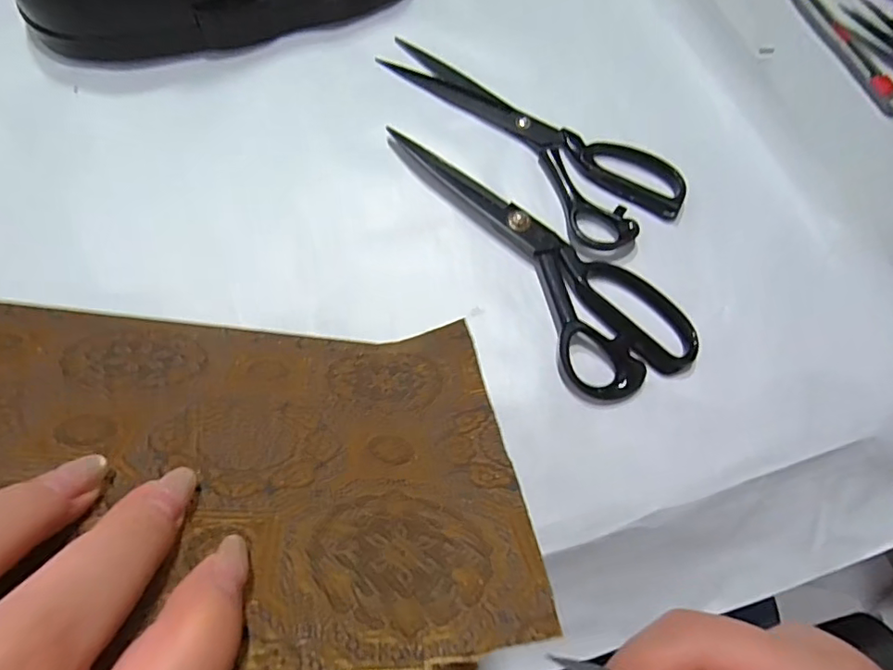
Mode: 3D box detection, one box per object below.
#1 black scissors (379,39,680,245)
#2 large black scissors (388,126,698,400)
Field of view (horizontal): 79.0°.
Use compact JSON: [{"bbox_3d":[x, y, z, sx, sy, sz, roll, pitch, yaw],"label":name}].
[{"bbox_3d":[0.056,-0.149,0.389,0.234,0.015,0.080,43,76,13],"label":"black scissors"},{"bbox_3d":[0.057,-0.063,0.354,0.080,0.013,0.239,-34,75,-12],"label":"large black scissors"}]

